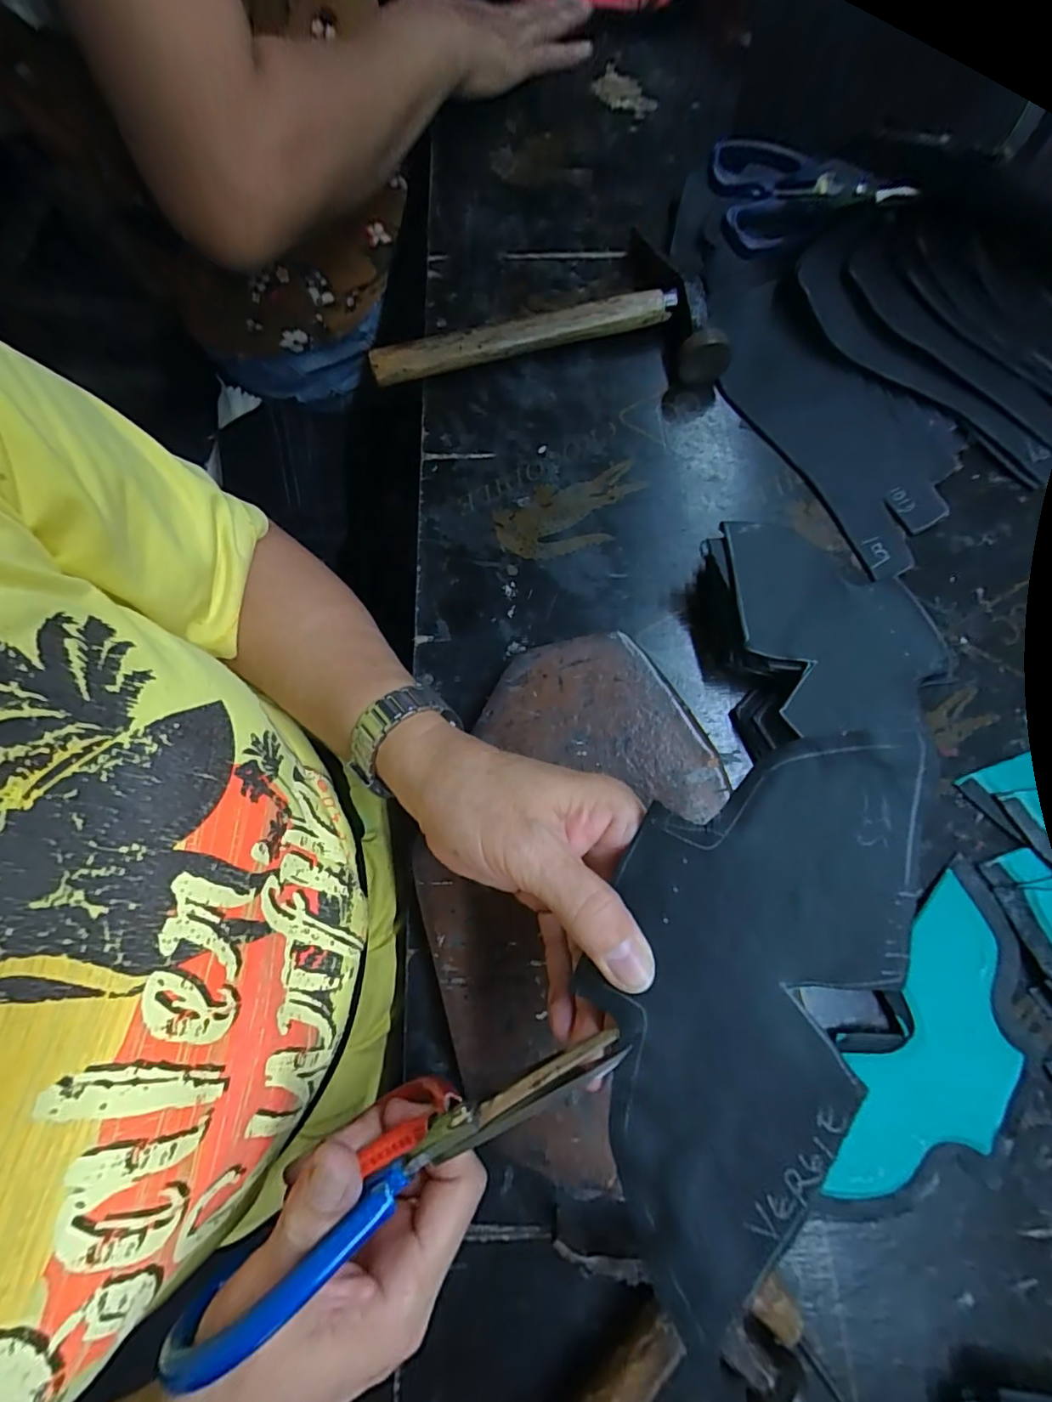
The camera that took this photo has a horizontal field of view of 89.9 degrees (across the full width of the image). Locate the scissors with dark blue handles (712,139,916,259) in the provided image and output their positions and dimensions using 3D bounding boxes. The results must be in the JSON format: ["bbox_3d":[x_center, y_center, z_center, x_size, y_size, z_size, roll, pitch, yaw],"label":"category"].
[{"bbox_3d":[0.196,-0.336,0.352,0.150,0.015,0.064,-10,98,-9],"label":"scissors with dark blue handles"}]

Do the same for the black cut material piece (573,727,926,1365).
[{"bbox_3d":[0.070,0.084,0.175,0.084,0.006,0.175,25,79,21],"label":"black cut material piece"}]

